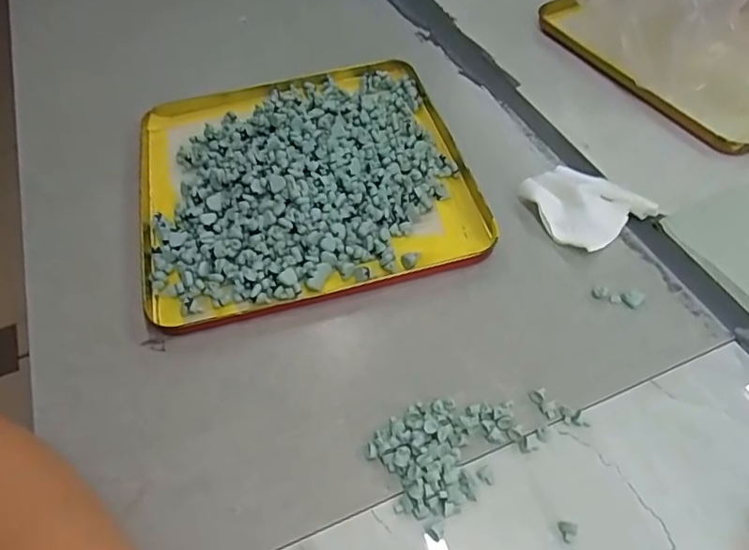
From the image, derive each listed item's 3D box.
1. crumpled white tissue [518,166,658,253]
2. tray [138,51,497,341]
[{"bbox_3d":[0.147,-0.052,0.416,0.071,0.013,0.072,-31,55,-18],"label":"crumpled white tissue"},{"bbox_3d":[-0.060,-0.084,0.447,0.245,0.031,0.248,-14,52,-6],"label":"tray"}]

